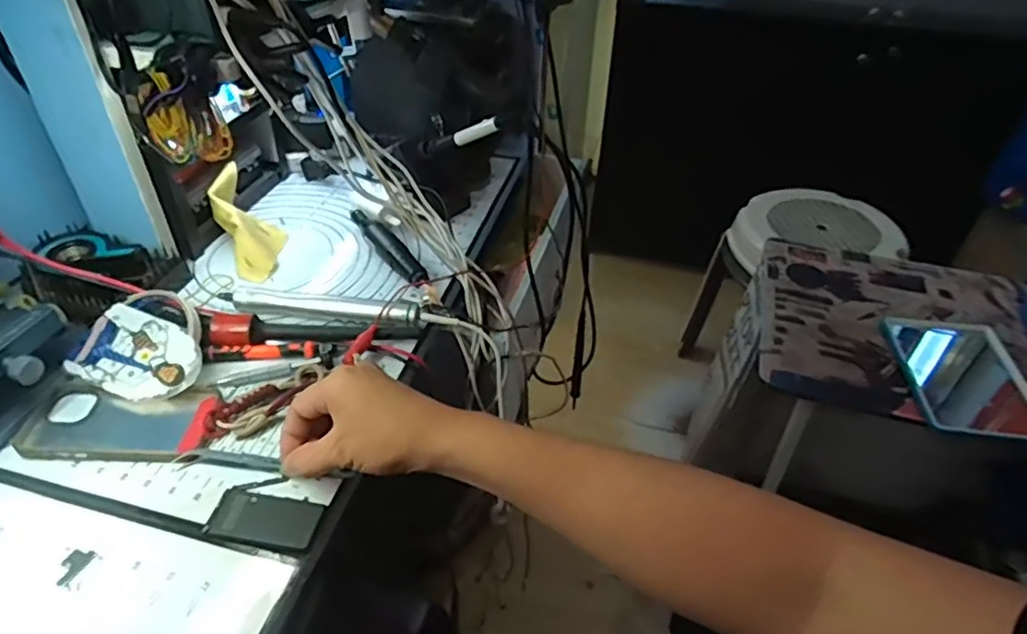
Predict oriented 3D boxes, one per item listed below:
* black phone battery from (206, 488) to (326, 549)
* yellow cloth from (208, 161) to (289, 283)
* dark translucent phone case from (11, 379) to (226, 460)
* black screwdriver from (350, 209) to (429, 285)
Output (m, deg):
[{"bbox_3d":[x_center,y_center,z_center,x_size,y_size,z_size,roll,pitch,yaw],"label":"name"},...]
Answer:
[{"bbox_3d":[-0.170,0.138,0.436,0.072,0.005,0.036,9,41,7],"label":"black phone battery"},{"bbox_3d":[-0.277,-0.096,0.667,0.059,0.044,0.145,-20,67,-24],"label":"yellow cloth"},{"bbox_3d":[-0.301,0.080,0.487,0.138,0.014,0.068,2,41,-1],"label":"dark translucent phone case"},{"bbox_3d":[-0.130,-0.074,0.655,0.025,0.018,0.142,-22,47,-26],"label":"black screwdriver"}]

